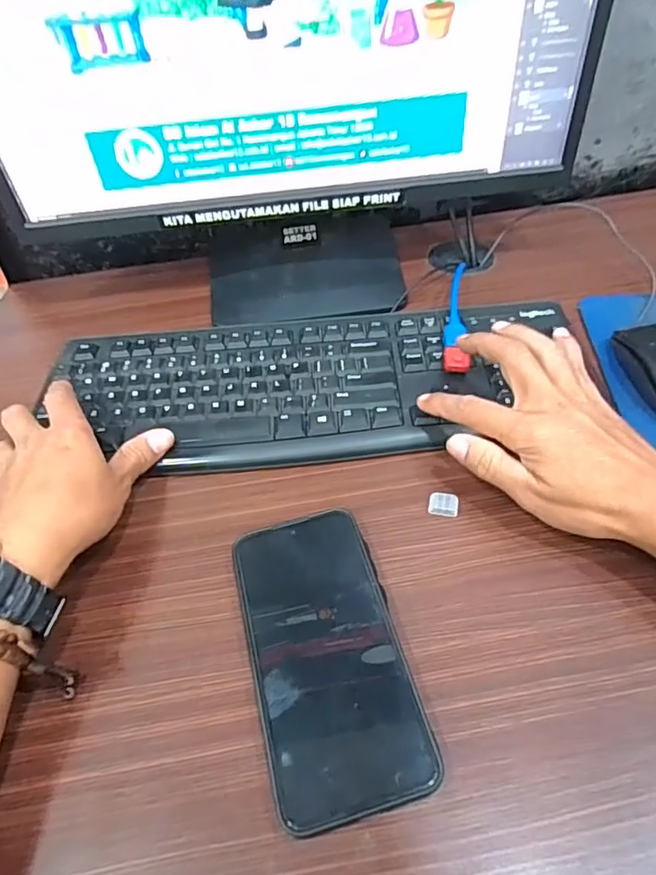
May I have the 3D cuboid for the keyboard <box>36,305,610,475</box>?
[{"bbox_3d":[-0.010,-0.042,0.437,0.413,0.018,0.144,-4,49,2],"label":"keyboard"}]

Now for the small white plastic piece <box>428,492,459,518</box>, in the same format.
[{"bbox_3d":[0.077,0.044,0.362,0.019,0.007,0.015,9,51,13],"label":"small white plastic piece"}]

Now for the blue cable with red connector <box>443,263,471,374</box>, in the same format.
[{"bbox_3d":[0.109,-0.104,0.458,0.019,0.013,0.134,5,53,9],"label":"blue cable with red connector"}]

